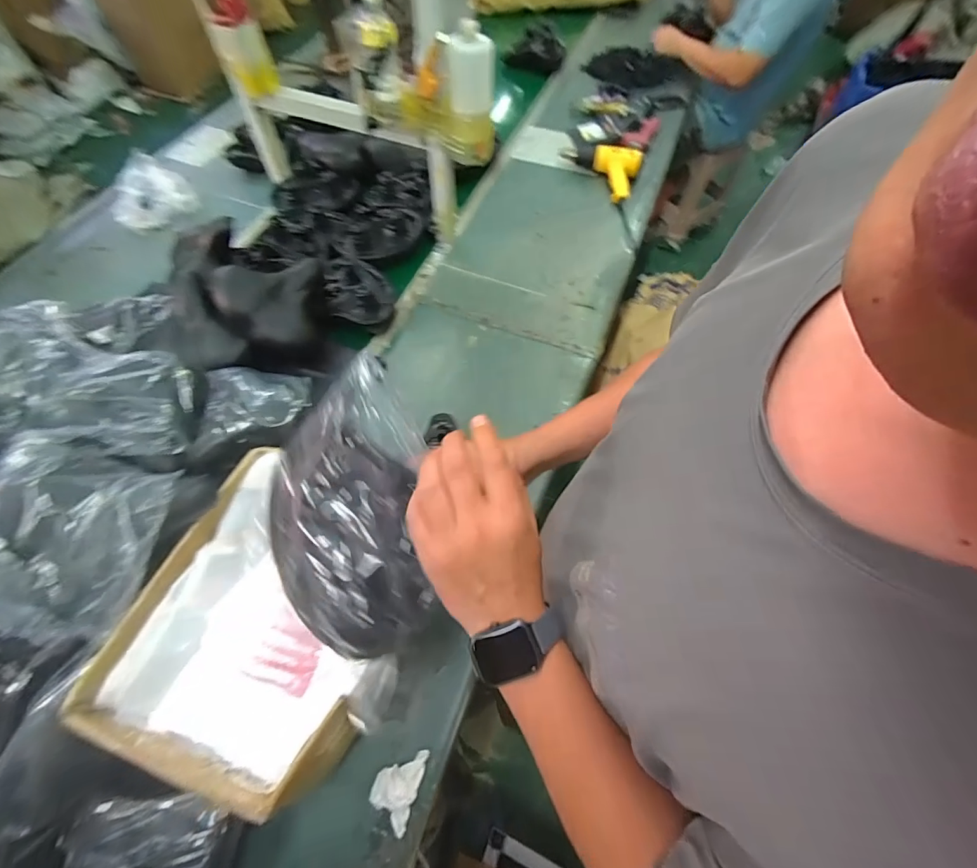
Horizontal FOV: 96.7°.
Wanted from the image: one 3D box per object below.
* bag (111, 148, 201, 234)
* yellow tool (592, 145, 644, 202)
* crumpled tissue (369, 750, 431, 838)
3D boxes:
[{"bbox_3d":[-1.041,-0.750,1.320,0.231,0.070,0.290,-33,69,-18],"label":"bag"},{"bbox_3d":[0.414,-0.872,1.444,0.158,0.056,0.236,17,63,6],"label":"yellow tool"},{"bbox_3d":[-0.143,0.549,0.683,0.068,0.044,0.103,18,63,7],"label":"crumpled tissue"}]

